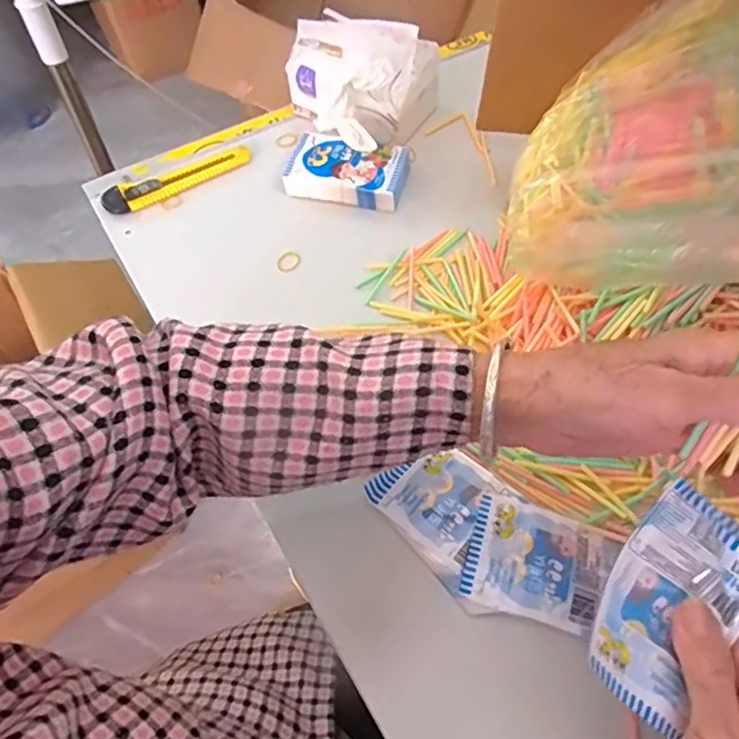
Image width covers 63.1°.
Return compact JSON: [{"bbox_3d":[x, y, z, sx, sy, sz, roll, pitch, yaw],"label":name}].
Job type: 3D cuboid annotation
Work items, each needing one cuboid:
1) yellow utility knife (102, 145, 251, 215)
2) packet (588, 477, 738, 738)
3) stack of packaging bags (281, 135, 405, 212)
[{"bbox_3d":[-0.185,-0.188,0.590,0.149,0.016,0.033,-31,60,-17],"label":"yellow utility knife"},{"bbox_3d":[0.137,0.107,0.276,0.055,0.029,0.094,36,80,20],"label":"packet"},{"bbox_3d":[-0.021,-0.189,0.574,0.109,0.028,0.064,9,57,9],"label":"stack of packaging bags"}]

